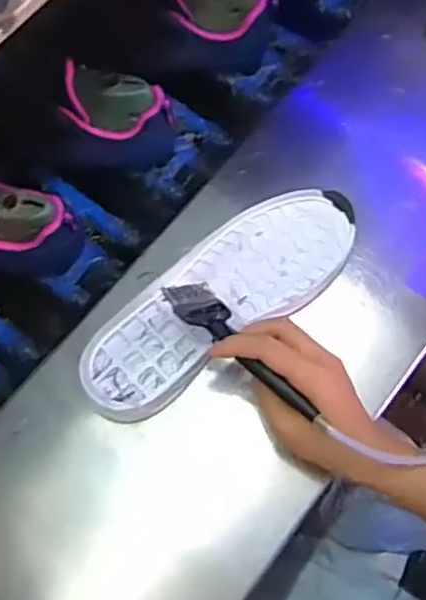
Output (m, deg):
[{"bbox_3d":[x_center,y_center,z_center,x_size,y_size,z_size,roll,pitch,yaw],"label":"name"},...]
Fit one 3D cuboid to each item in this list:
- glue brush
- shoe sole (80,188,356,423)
[{"bbox_3d":[0.018,0.033,0.498,0.034,0.018,0.139,-39,64,-12],"label":"glue brush"},{"bbox_3d":[0.006,-0.006,0.560,0.261,0.025,0.093,-36,71,-11],"label":"shoe sole"}]

